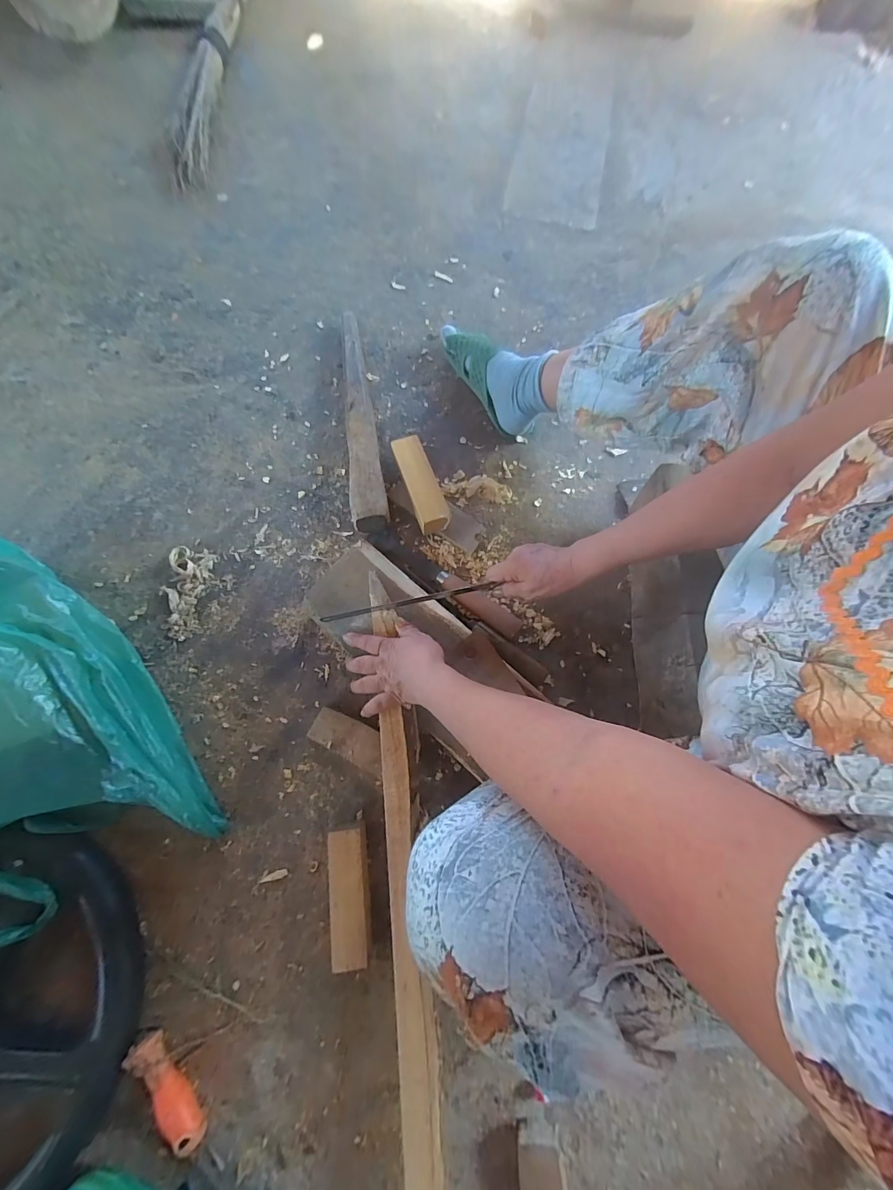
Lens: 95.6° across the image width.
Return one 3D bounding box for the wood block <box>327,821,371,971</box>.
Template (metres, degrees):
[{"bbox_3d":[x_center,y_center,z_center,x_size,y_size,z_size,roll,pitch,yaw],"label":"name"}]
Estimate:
[{"bbox_3d":[-0.105,0.331,0.455,0.040,0.052,0.129,-6,74,-3],"label":"wood block"}]

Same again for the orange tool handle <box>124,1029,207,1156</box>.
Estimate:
[{"bbox_3d":[-0.281,0.504,0.411,0.026,0.030,0.108,-39,77,-13],"label":"orange tool handle"}]

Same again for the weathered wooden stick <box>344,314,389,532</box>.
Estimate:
[{"bbox_3d":[-0.144,-0.302,0.655,0.056,0.056,0.433,-10,72,-5],"label":"weathered wooden stick"}]

